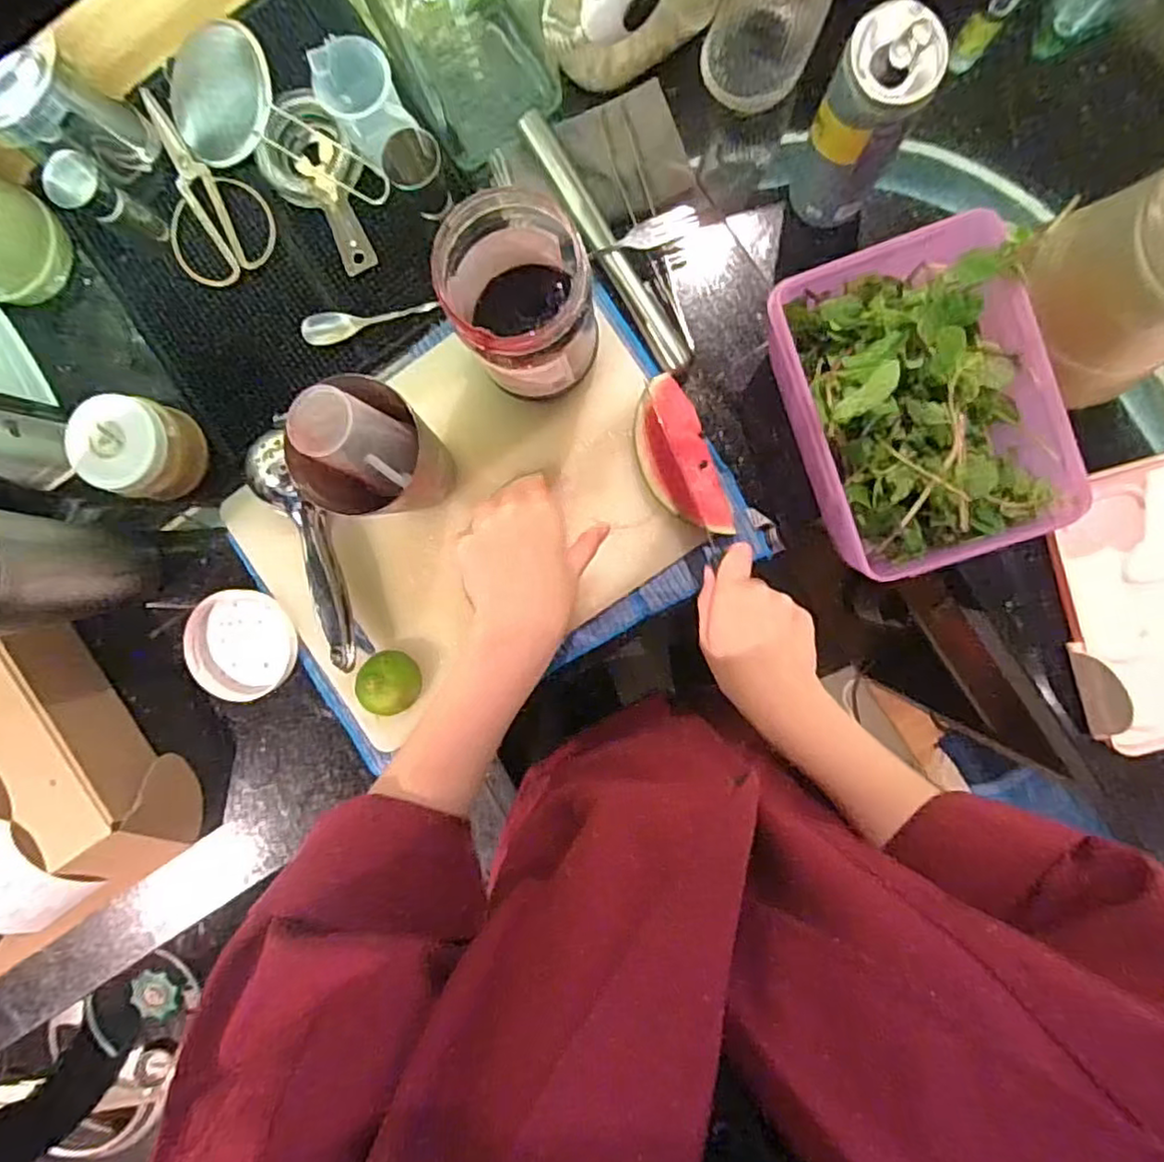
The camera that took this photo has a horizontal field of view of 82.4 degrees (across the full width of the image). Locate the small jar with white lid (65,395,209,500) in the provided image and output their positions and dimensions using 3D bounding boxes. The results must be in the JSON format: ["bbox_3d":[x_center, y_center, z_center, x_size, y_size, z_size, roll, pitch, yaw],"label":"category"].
[{"bbox_3d":[-0.345,-0.103,0.519,0.068,0.071,0.072,0,92,4],"label":"small jar with white lid"}]

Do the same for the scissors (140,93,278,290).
[{"bbox_3d":[-0.320,-0.313,0.538,0.083,0.014,0.152,-42,89,4],"label":"scissors"}]

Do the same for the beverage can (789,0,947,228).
[{"bbox_3d":[0.179,-0.291,0.433,0.055,0.139,0.051,0,92,4],"label":"beverage can"}]

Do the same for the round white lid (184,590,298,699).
[{"bbox_3d":[-0.285,0.055,0.560,0.088,0.016,0.090,0,92,4],"label":"round white lid"}]

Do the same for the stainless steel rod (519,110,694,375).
[{"bbox_3d":[0.019,-0.255,0.508,0.022,0.024,0.217,-33,90,5],"label":"stainless steel rod"}]

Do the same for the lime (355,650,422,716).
[{"bbox_3d":[-0.151,0.080,0.527,0.045,0.045,0.047,0,92,4],"label":"lime"}]

